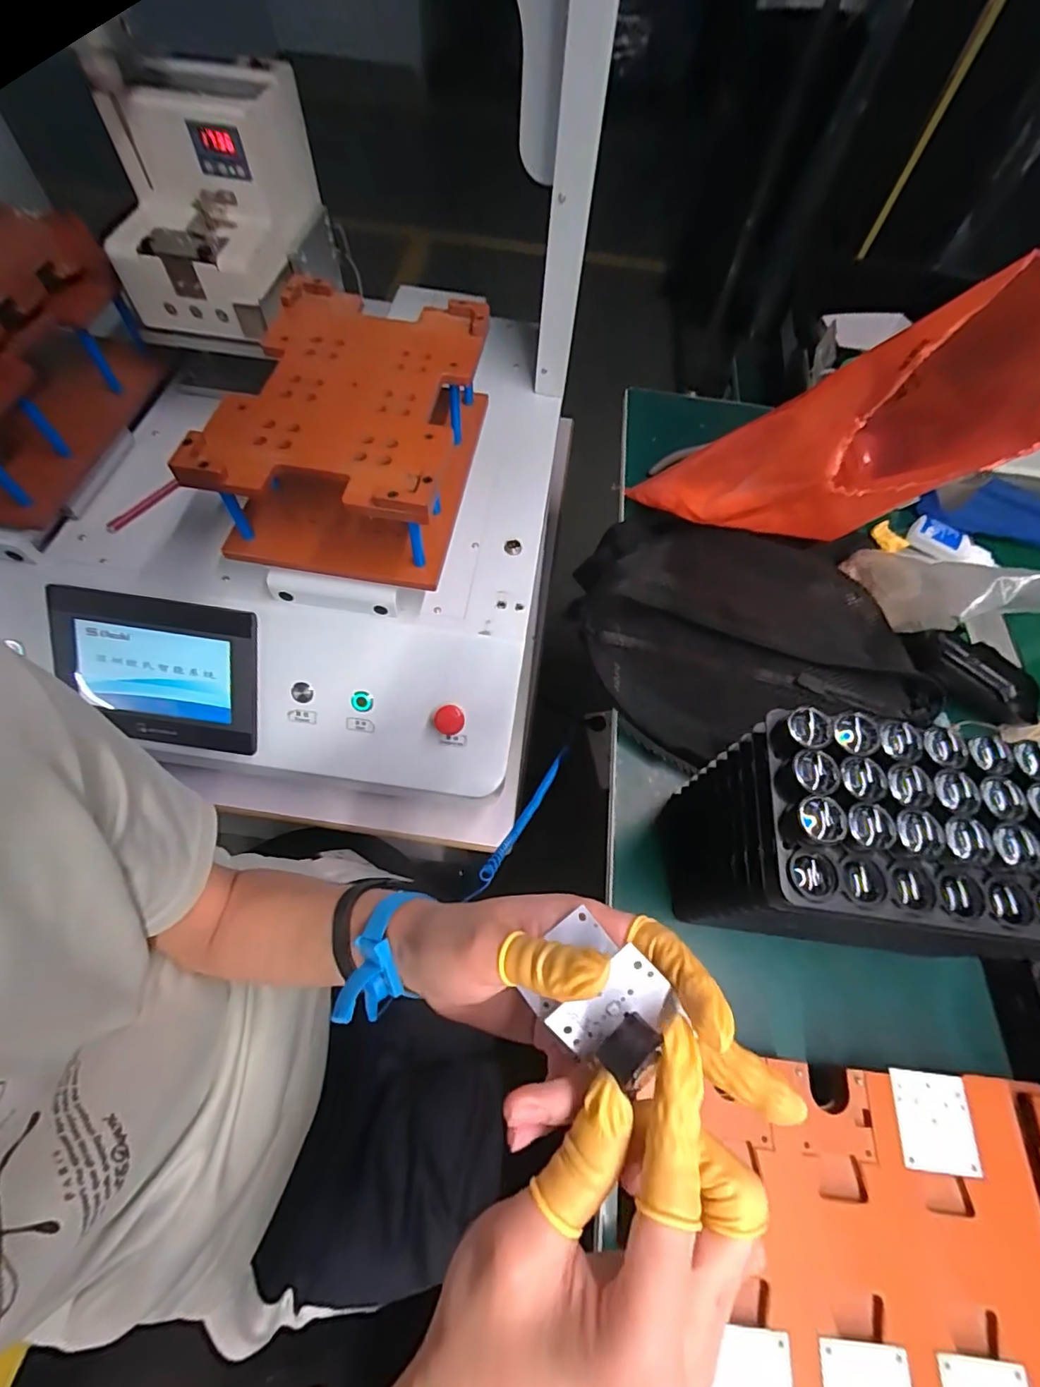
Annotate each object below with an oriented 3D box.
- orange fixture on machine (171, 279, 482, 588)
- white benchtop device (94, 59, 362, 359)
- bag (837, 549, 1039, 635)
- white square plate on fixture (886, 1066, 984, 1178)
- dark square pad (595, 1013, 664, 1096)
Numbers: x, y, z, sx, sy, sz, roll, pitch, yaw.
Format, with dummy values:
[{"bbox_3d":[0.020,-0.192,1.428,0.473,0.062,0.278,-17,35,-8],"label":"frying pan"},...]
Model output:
[{"bbox_3d":[-0.143,-0.240,0.486,0.191,0.103,0.261,9,63,0],"label":"orange fixture on machine"},{"bbox_3d":[-0.284,-0.477,0.515,0.164,0.161,0.245,6,61,0],"label":"white benchtop device"},{"bbox_3d":[0.354,-0.085,0.446,0.088,0.058,0.160,-12,22,-10],"label":"bag"},{"bbox_3d":[0.243,0.251,0.308,0.044,0.004,0.047,7,61,0],"label":"white square plate on fixture"},{"bbox_3d":[0.039,0.124,0.184,0.014,0.007,0.020,36,85,35],"label":"dark square pad"}]

